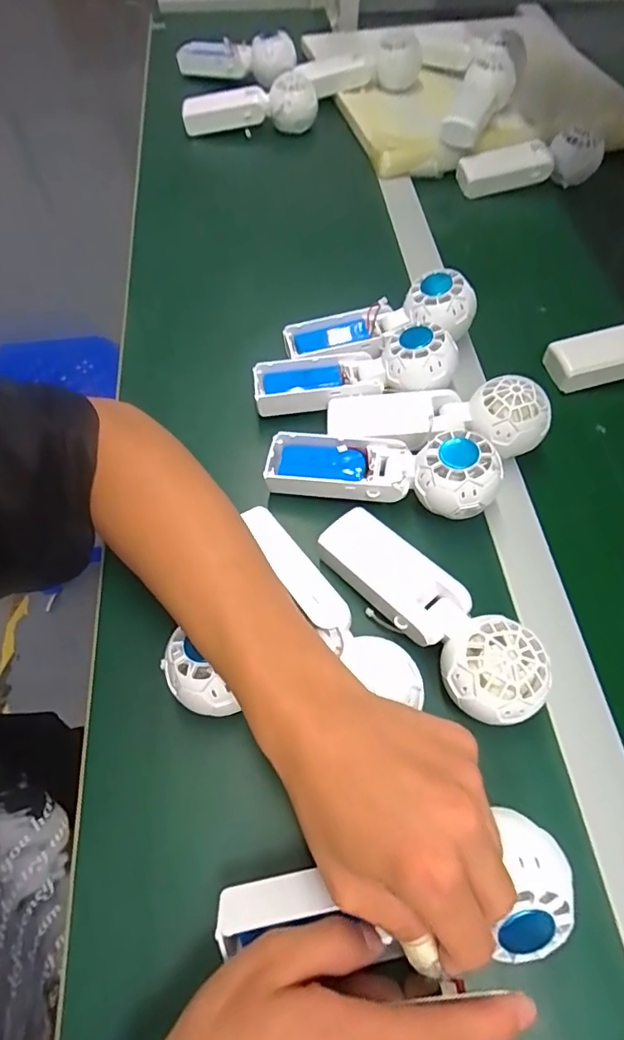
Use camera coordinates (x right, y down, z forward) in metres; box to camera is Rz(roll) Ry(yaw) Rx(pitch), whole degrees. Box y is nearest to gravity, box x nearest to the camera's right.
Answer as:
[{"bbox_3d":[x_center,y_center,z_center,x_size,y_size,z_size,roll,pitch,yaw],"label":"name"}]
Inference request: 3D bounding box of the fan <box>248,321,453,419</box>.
[{"bbox_3d":[0.036,-0.128,0.460,0.170,0.036,0.054,-8,58,13],"label":"fan"}]

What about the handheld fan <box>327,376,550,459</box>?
[{"bbox_3d":[0.100,-0.081,0.439,0.176,0.048,0.062,3,58,19],"label":"handheld fan"}]

